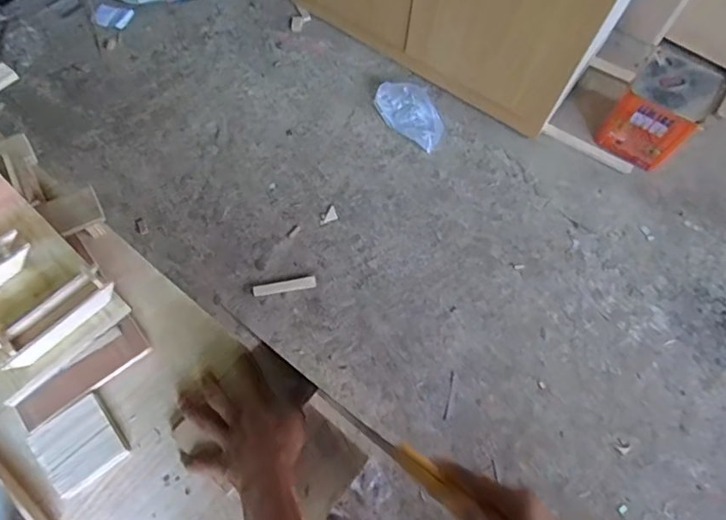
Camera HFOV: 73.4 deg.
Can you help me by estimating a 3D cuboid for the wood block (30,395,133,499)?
[{"bbox_3d":[-0.314,0.203,0.538,0.077,0.013,0.086,-36,72,-17],"label":"wood block"}]

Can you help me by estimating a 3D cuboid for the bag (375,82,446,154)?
[{"bbox_3d":[0.179,-0.523,1.743,0.186,0.048,0.303,-30,71,-15],"label":"bag"}]

